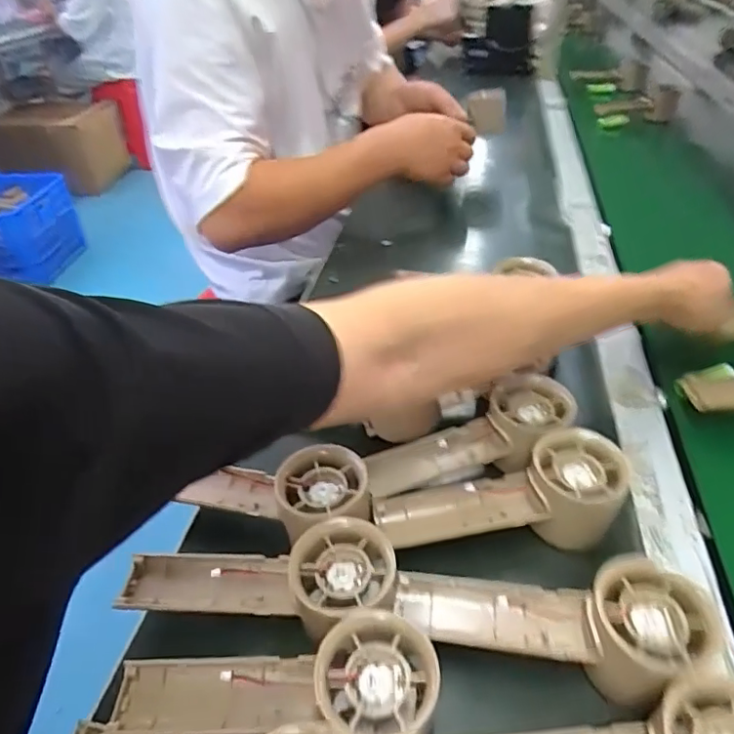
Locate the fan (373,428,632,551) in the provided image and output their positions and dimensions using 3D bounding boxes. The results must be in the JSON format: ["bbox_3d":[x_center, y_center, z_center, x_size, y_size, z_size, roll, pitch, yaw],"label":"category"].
[{"bbox_3d":[0.088,0.091,0.357,0.158,0.056,0.054,-14,37,6],"label":"fan"}]

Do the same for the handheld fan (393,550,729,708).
[{"bbox_3d":[0.094,0.137,0.287,0.154,0.046,0.056,-4,35,17],"label":"handheld fan"}]

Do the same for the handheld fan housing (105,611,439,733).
[{"bbox_3d":[-0.045,0.160,0.263,0.160,0.033,0.058,-10,36,10],"label":"handheld fan housing"}]

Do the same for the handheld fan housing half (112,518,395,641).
[{"bbox_3d":[-0.064,0.120,0.300,0.153,0.031,0.055,-2,37,-1],"label":"handheld fan housing half"}]

